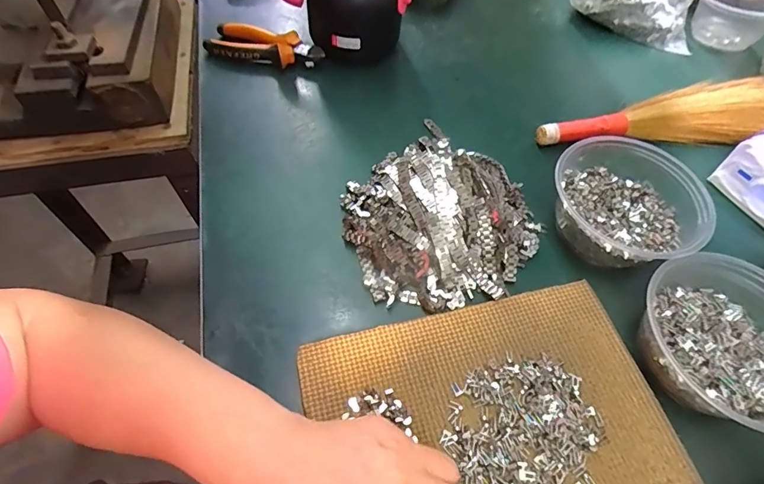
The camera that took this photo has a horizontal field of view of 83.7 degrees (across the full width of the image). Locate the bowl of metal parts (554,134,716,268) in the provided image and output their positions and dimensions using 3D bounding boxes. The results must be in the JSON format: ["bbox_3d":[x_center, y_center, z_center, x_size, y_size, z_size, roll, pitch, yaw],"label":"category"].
[{"bbox_3d":[0.228,-0.043,0.405,0.127,0.059,0.136,1,58,-1],"label":"bowl of metal parts"}]

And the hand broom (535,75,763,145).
[{"bbox_3d":[0.333,-0.148,0.495,0.315,0.033,0.070,-7,58,-6],"label":"hand broom"}]

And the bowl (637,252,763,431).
[{"bbox_3d":[0.271,0.079,0.331,0.130,0.053,0.132,1,58,-1],"label":"bowl"}]

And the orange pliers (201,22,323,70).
[{"bbox_3d":[-0.149,-0.256,0.551,0.146,0.028,0.064,4,58,1],"label":"orange pliers"}]

